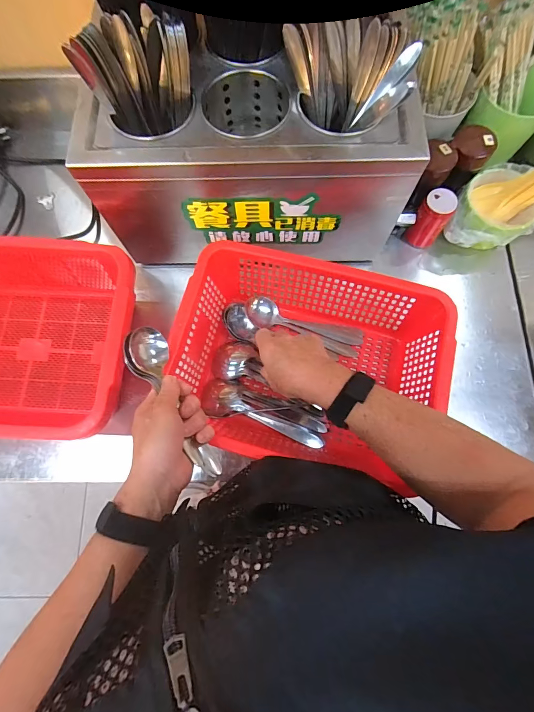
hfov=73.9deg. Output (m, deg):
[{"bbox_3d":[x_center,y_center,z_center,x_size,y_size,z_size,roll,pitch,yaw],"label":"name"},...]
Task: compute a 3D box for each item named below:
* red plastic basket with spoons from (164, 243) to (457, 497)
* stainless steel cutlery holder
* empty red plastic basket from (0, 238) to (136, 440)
[{"bbox_3d":[0.052,0.012,0.491,0.335,0.108,0.258,15,76,5],"label":"red plastic basket with spoons"},{"bbox_3d":[-0.022,-0.239,0.506,0.388,0.234,0.145,-1,75,1],"label":"stainless steel cutlery holder"},{"bbox_3d":[-0.345,-0.023,0.492,0.328,0.110,0.253,6,75,3],"label":"empty red plastic basket"}]

